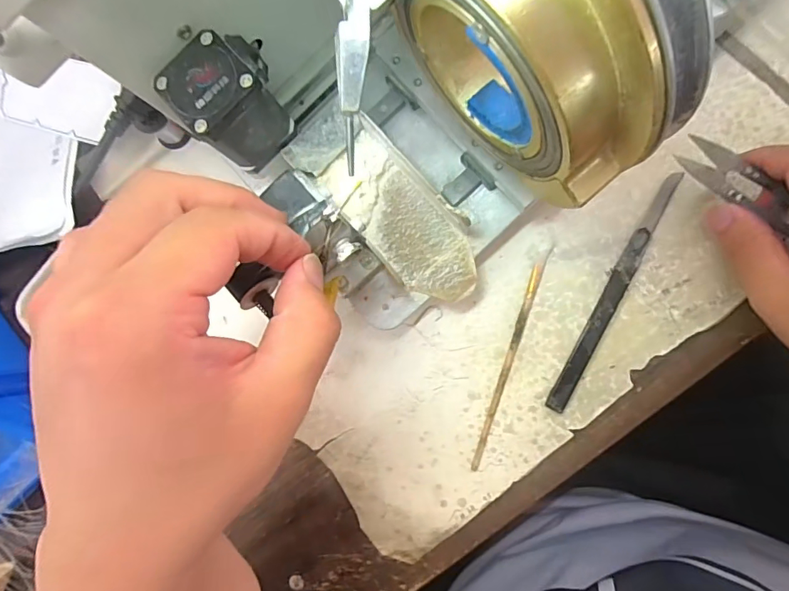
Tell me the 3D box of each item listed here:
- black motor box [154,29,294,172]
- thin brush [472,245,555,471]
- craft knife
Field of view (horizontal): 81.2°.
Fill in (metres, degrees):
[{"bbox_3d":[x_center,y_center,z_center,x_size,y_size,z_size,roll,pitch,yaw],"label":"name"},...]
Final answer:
[{"bbox_3d":[-0.086,-0.104,0.248,0.051,0.052,0.045,-41,83,5],"label":"black motor box"},{"bbox_3d":[0.075,0.040,0.302,0.008,0.005,0.150,19,90,8],"label":"thin brush"},{"bbox_3d":[0.138,-0.002,0.292,0.012,0.008,0.164,26,91,8],"label":"craft knife"}]

